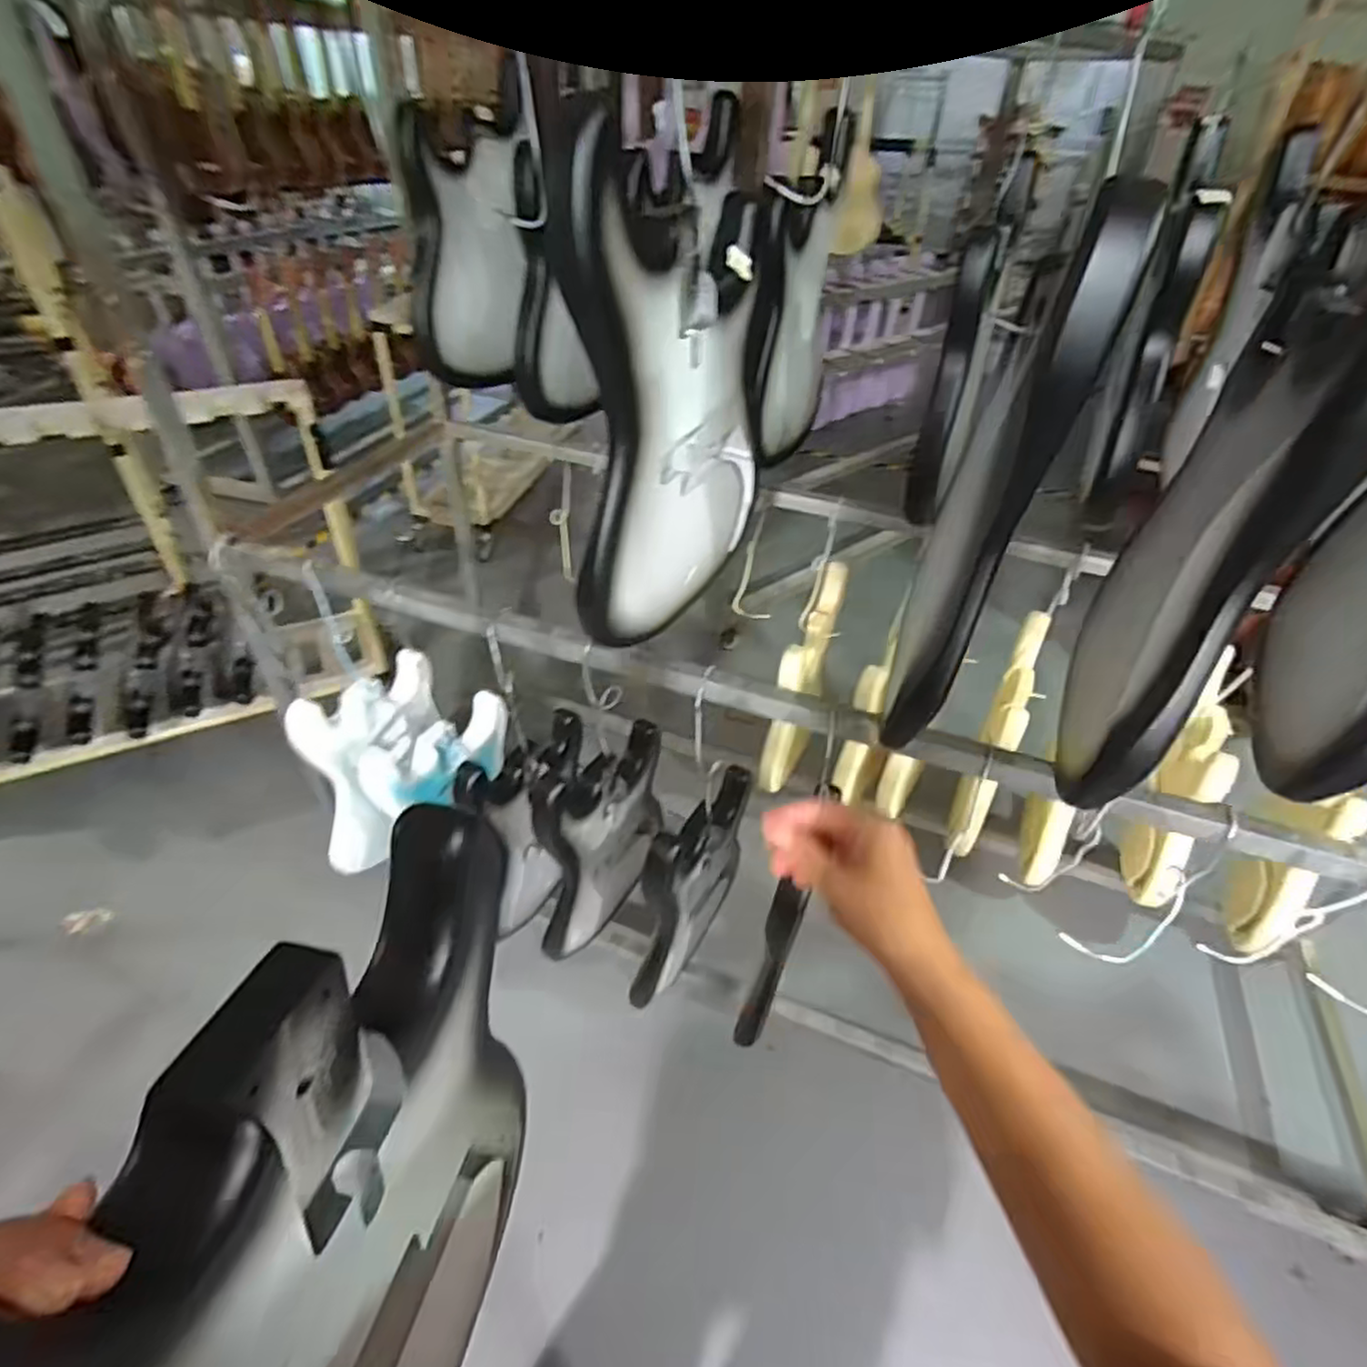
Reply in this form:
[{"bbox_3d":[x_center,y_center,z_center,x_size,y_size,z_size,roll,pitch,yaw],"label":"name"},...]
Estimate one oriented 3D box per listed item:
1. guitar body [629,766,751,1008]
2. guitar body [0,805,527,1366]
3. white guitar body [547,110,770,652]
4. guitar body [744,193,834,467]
[{"bbox_3d":[0.012,0.332,1.102,0.050,0.443,0.263,24,45,24],"label":"guitar body"},{"bbox_3d":[-0.146,0.225,0.285,0.043,0.440,0.297,9,41,8],"label":"guitar body"},{"bbox_3d":[-0.004,-0.273,0.689,0.057,0.427,0.301,21,43,20],"label":"white guitar body"},{"bbox_3d":[0.165,-0.527,1.083,0.036,0.359,0.263,21,43,20],"label":"guitar body"}]

